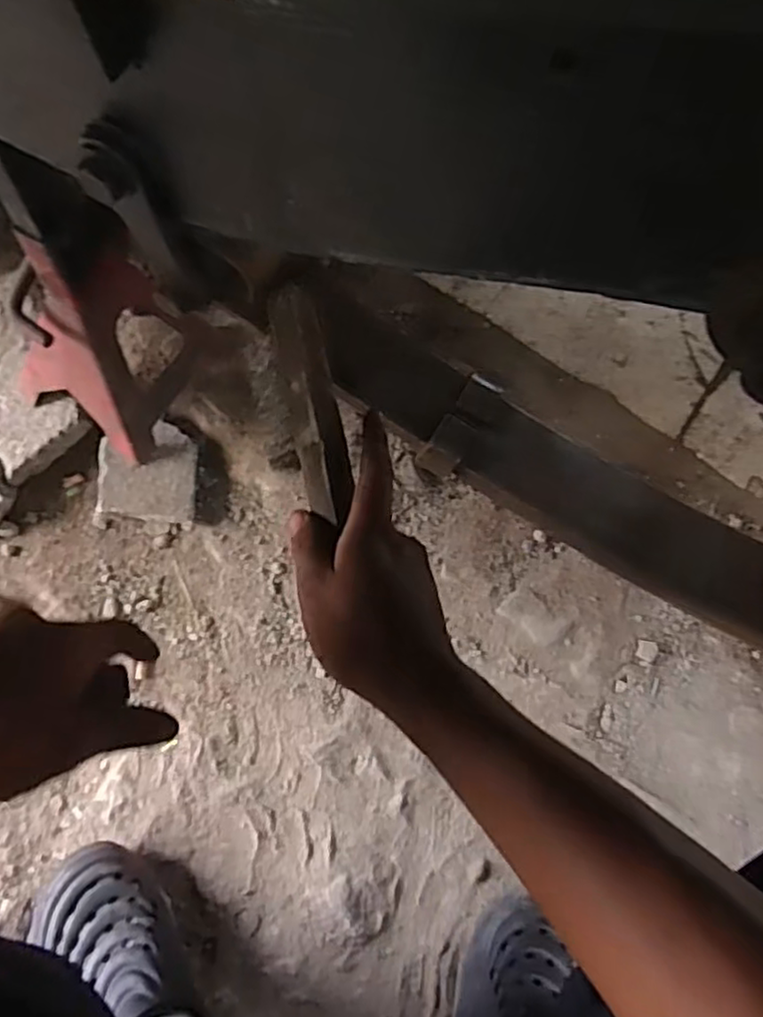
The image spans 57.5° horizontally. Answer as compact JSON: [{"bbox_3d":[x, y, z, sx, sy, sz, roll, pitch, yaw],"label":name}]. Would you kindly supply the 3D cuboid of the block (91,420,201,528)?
[{"bbox_3d":[-0.256,-0.036,0.768,0.109,0.042,0.108,6,72,-1],"label":"block"}]

